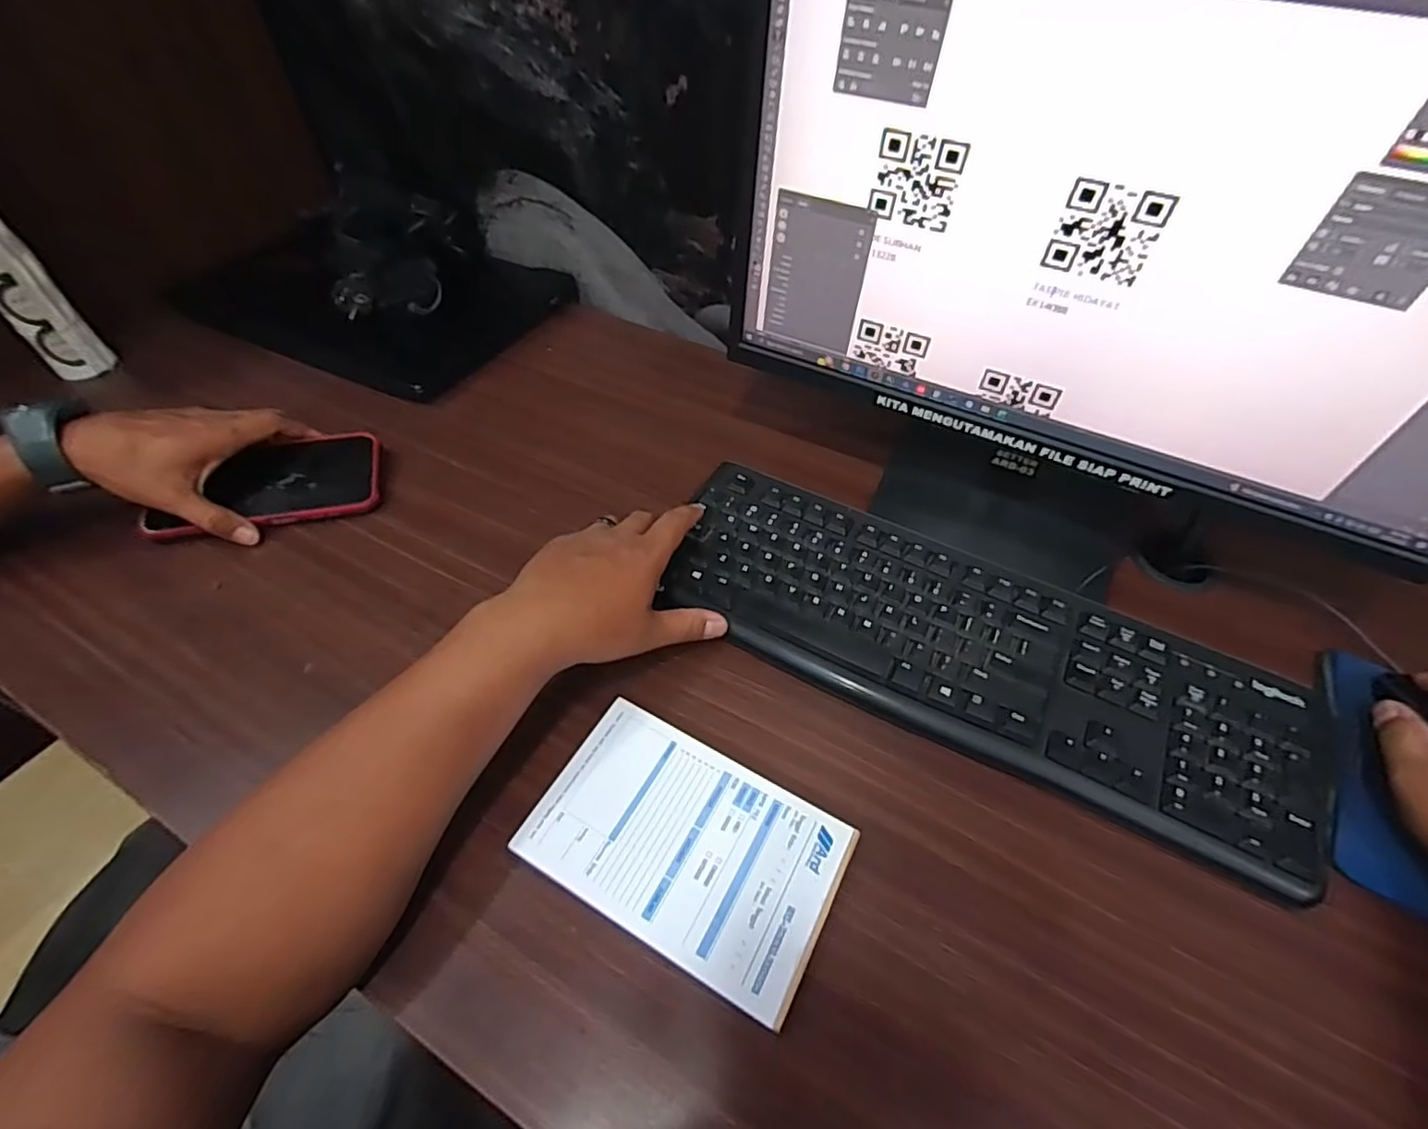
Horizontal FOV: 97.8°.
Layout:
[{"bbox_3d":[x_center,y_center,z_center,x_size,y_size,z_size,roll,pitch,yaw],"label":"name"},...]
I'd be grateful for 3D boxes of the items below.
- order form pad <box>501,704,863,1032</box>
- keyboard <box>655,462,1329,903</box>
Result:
[{"bbox_3d":[-0.016,0.154,0.350,0.166,0.004,0.106,25,54,18],"label":"order form pad"},{"bbox_3d":[0.167,0.051,0.426,0.417,0.016,0.145,25,61,18],"label":"keyboard"}]

